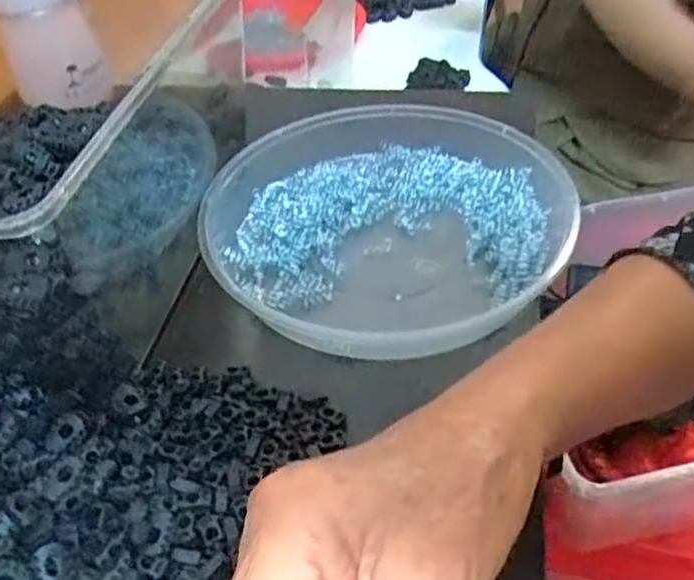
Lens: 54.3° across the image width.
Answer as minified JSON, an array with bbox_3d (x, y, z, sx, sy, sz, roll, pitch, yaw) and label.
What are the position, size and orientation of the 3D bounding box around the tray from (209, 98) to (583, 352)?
[{"bbox_3d":[0.025,-0.048,0.447,0.230,0.037,0.231,-2,45,2],"label":"tray"}]

